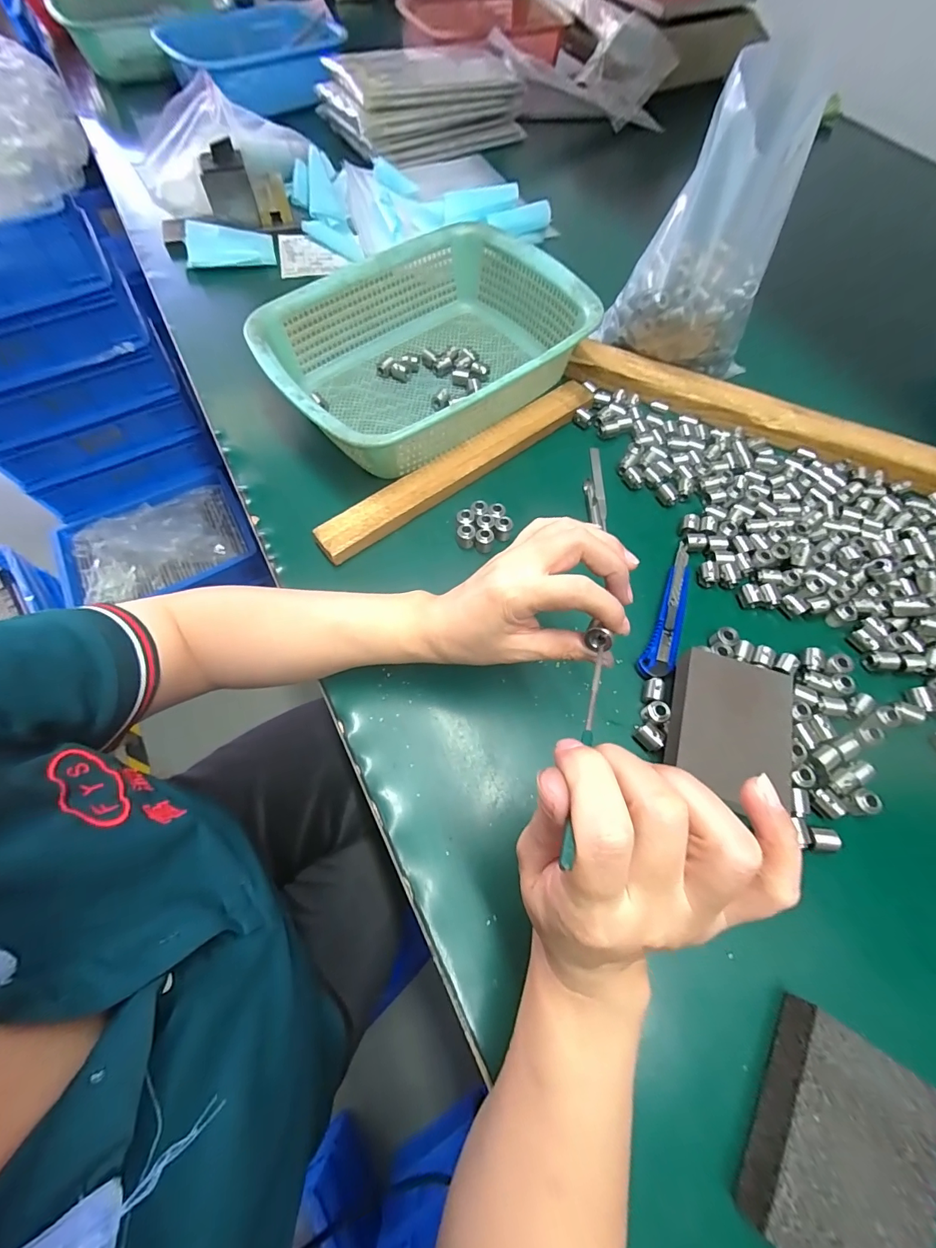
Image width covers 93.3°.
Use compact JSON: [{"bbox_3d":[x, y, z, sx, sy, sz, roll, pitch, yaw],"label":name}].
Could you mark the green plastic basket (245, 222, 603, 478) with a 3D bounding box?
[{"bbox_3d":[-0.042,-0.270,0.442,0.291,0.078,0.222,-38,71,-17],"label":"green plastic basket"}]

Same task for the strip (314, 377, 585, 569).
[{"bbox_3d":[-0.002,-0.157,0.424,0.318,0.014,0.037,-36,70,-16],"label":"strip"}]

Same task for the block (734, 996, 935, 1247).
[{"bbox_3d":[0.191,0.267,0.225,0.069,0.025,0.097,30,68,13],"label":"block"}]

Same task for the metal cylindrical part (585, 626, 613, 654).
[{"bbox_3d":[0.073,0.008,0.248,0.012,0.010,0.015,-7,105,-6],"label":"metal cylindrical part"}]

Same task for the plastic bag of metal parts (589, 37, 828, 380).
[{"bbox_3d":[0.224,-0.352,0.406,0.103,0.220,0.106,-17,66,-9],"label":"plastic bag of metal parts"}]

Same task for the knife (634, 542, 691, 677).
[{"bbox_3d":[0.172,-0.012,0.369,0.024,0.007,0.135,25,67,10],"label":"knife"}]

